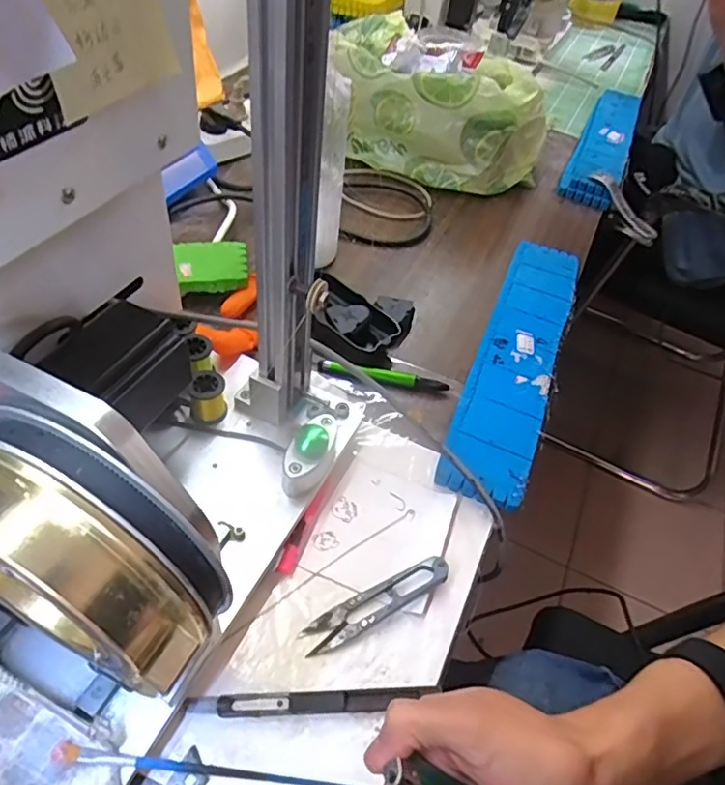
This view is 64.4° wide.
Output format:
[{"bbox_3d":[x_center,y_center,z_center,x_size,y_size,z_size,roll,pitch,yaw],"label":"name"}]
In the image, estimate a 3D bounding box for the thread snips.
[{"bbox_3d":[0.009,0.134,0.371,0.102,0.015,0.023,-22,55,-23],"label":"thread snips"}]

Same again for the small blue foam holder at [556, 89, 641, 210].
[{"bbox_3d":[0.359,-0.371,0.851,0.075,0.030,0.343,23,50,11],"label":"small blue foam holder"}]

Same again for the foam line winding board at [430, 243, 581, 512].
[{"bbox_3d":[0.148,-0.039,0.543,0.071,0.016,0.340,20,50,11],"label":"foam line winding board"}]

